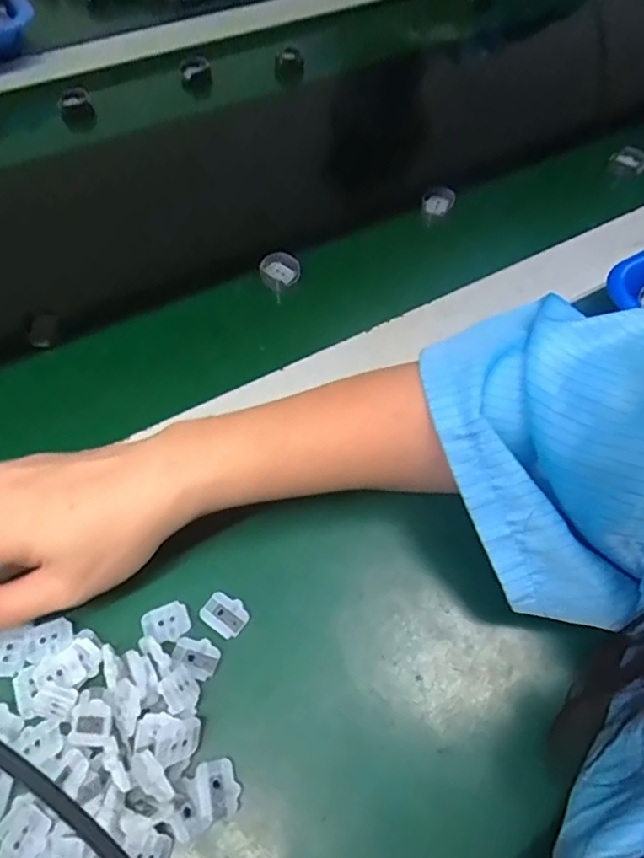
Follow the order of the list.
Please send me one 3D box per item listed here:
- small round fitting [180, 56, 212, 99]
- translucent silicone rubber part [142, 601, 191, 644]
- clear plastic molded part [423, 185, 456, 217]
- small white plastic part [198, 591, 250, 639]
[{"bbox_3d":[-0.124,-0.344,0.561,0.028,0.032,0.014,-17,60,-12],"label":"small round fitting"},{"bbox_3d":[-0.075,0.093,0.273,0.021,0.004,0.017,-20,61,-14],"label":"translucent silicone rubber part"},{"bbox_3d":[0.093,-0.183,0.456,0.025,0.014,0.020,14,59,7],"label":"clear plastic molded part"},{"bbox_3d":[-0.047,0.089,0.277,0.022,0.004,0.017,33,63,17],"label":"small white plastic part"}]

